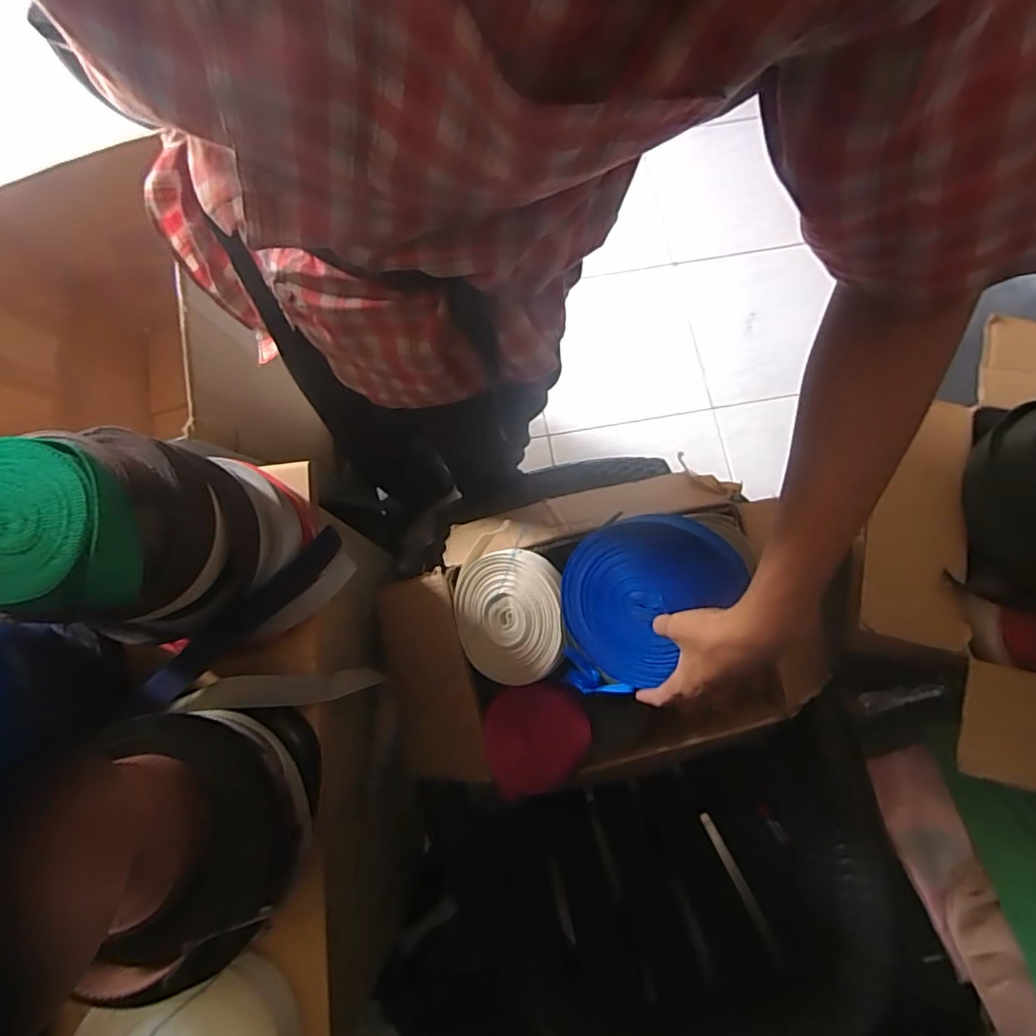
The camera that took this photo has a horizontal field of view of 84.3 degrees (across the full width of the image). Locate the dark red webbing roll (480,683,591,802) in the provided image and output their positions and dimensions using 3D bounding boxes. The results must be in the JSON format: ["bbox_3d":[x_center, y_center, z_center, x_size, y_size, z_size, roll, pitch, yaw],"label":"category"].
[{"bbox_3d":[0.020,0.251,0.657,0.117,0.031,0.113,0,77,1],"label":"dark red webbing roll"}]

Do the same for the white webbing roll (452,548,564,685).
[{"bbox_3d":[-0.010,0.112,0.657,0.140,0.022,0.149,-8,89,29],"label":"white webbing roll"}]

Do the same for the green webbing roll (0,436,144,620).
[{"bbox_3d":[-0.265,0.006,0.316,0.112,0.030,0.092,5,77,2],"label":"green webbing roll"}]

